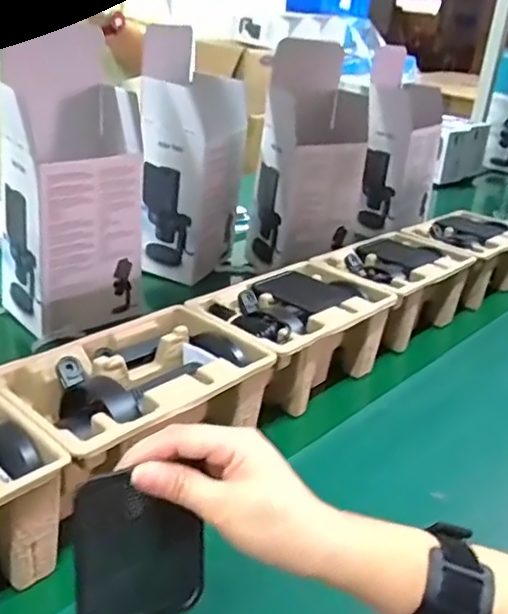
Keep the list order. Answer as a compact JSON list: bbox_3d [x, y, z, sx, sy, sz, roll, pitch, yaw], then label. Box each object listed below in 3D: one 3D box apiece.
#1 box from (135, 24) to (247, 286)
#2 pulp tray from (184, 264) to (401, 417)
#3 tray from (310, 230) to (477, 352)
[{"bbox_3d":[-0.094,-0.247,1.019,0.124,0.359,0.184,8,25,13],"label":"box"},{"bbox_3d":[0.053,0.035,0.753,0.145,0.110,0.250,21,30,35],"label":"pulp tray"},{"bbox_3d":[0.201,-0.024,0.906,0.147,0.106,0.229,22,31,38],"label":"tray"}]

